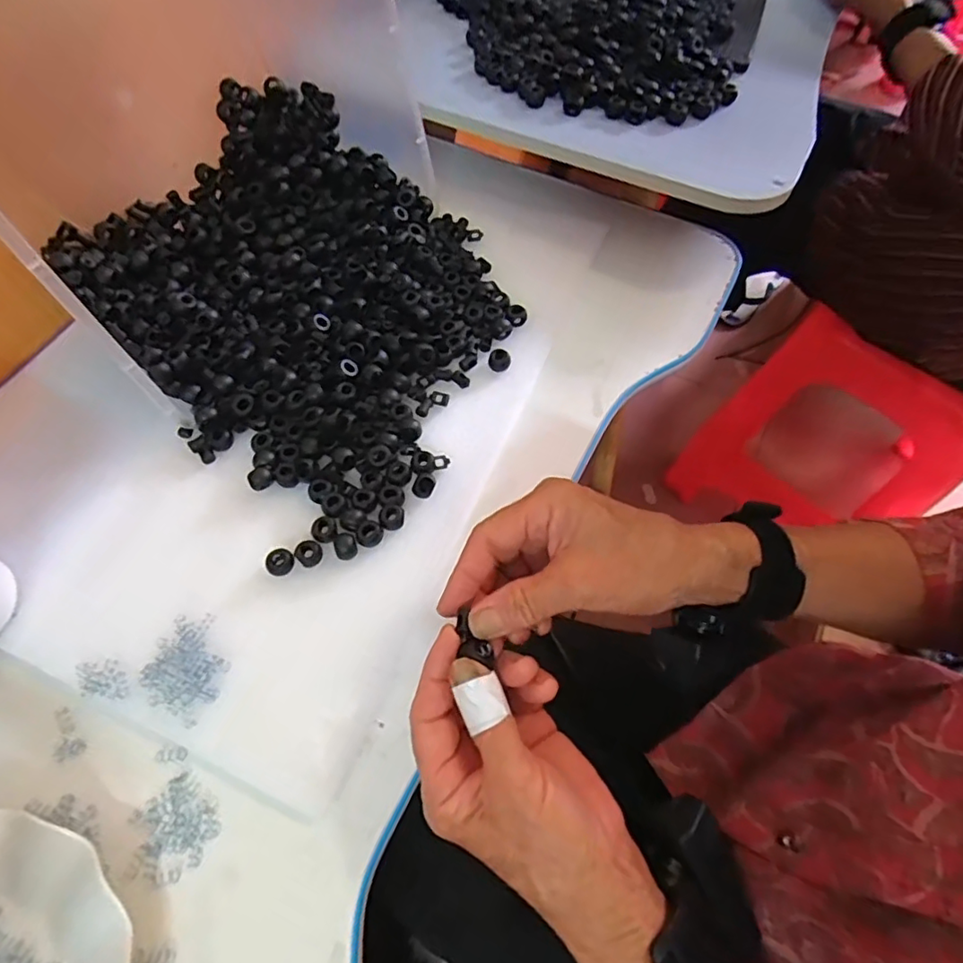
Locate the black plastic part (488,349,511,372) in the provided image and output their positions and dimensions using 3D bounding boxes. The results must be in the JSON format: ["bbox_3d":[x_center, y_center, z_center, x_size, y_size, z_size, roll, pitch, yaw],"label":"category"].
[{"bbox_3d":[0.014,-0.095,0.448,0.017,0.008,0.017,9,63,5],"label":"black plastic part"}]

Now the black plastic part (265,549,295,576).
[{"bbox_3d":[-0.131,0.053,0.375,0.016,0.007,0.017,0,63,0],"label":"black plastic part"}]

